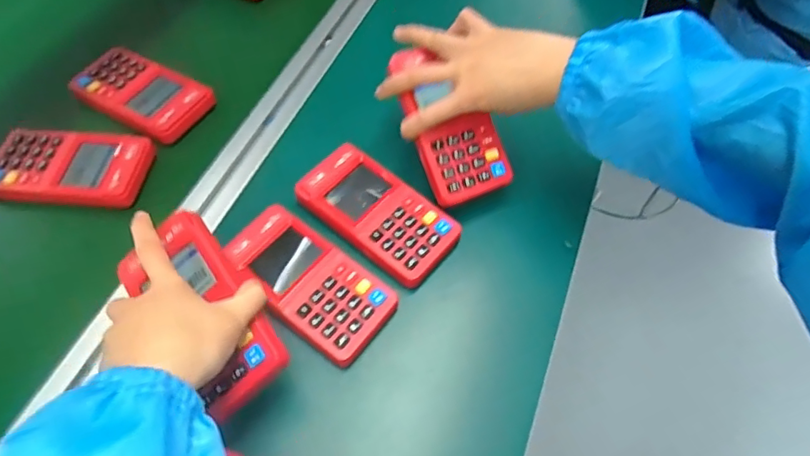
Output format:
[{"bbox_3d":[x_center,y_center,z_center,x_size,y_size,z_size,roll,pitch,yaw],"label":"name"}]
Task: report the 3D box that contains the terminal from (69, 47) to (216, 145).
[{"bbox_3d":[-0.263,-0.136,0.523,0.134,0.017,0.073,26,67,12],"label":"terminal"}]

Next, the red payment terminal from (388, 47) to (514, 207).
[{"bbox_3d":[0.040,-0.091,0.453,0.070,0.013,0.135,-21,87,-12],"label":"red payment terminal"}]

